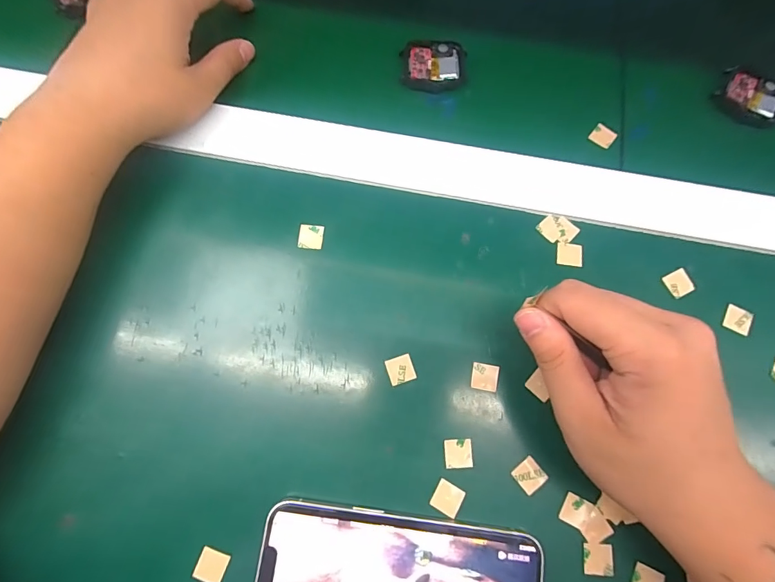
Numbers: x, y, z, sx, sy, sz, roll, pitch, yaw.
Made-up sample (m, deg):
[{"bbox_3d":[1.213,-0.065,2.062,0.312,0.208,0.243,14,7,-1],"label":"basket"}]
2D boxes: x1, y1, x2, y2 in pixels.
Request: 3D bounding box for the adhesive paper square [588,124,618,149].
[{"bbox_3d":[0.153,-0.110,0.288,0.016,0.004,0.017,33,77,7],"label":"adhesive paper square"}]

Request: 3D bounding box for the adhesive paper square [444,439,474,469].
[{"bbox_3d":[0.041,0.092,0.232,0.016,0.004,0.015,-2,76,-2],"label":"adhesive paper square"}]

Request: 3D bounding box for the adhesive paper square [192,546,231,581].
[{"bbox_3d":[-0.094,0.147,0.218,0.016,0.004,0.016,20,76,4],"label":"adhesive paper square"}]

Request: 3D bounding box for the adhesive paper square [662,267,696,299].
[{"bbox_3d":[0.184,-0.005,0.256,0.016,0.004,0.016,-26,77,-7],"label":"adhesive paper square"}]

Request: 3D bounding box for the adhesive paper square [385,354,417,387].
[{"bbox_3d":[0.008,0.047,0.242,0.016,0.004,0.016,-19,76,-6],"label":"adhesive paper square"}]

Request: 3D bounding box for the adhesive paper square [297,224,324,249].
[{"bbox_3d":[-0.049,-0.035,0.262,0.015,0.004,0.016,9,81,-6],"label":"adhesive paper square"}]

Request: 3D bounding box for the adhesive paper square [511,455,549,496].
[{"bbox_3d":[0.080,0.104,0.229,0.015,0.004,0.015,-38,75,-8],"label":"adhesive paper square"}]

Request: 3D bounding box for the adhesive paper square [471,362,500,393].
[{"bbox_3d":[0.058,0.051,0.242,0.015,0.004,0.015,9,76,6],"label":"adhesive paper square"}]

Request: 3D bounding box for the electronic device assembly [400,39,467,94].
[{"bbox_3d":[0.034,-0.163,0.295,0.046,0.008,0.036,6,75,1],"label":"electronic device assembly"}]

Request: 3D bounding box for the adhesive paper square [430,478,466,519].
[{"bbox_3d":[0.033,0.115,0.226,0.016,0.004,0.015,29,73,7],"label":"adhesive paper square"}]

